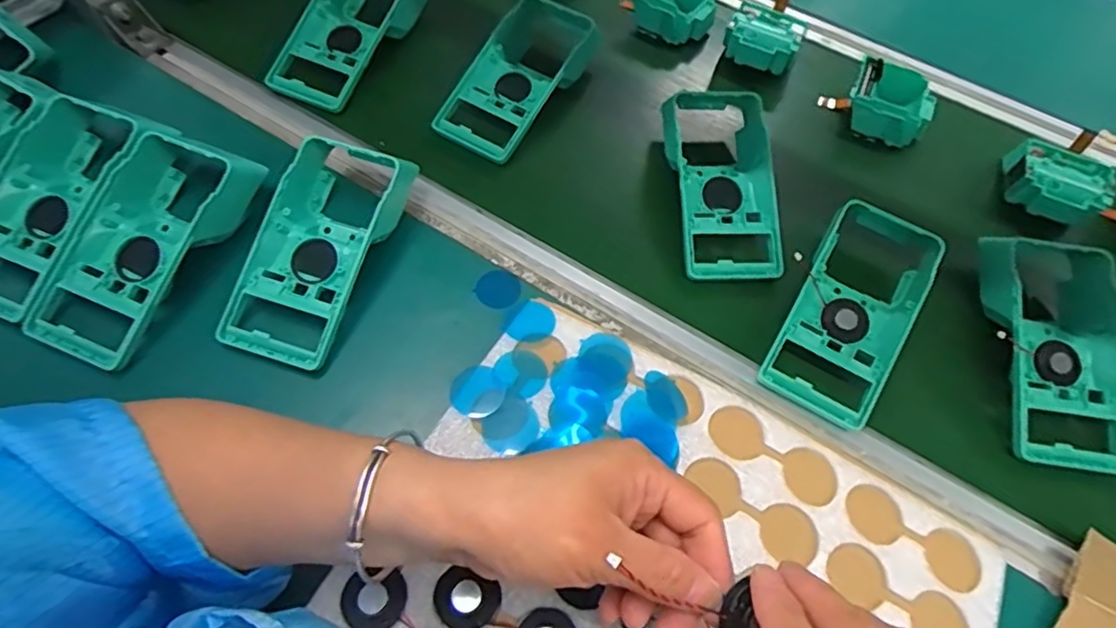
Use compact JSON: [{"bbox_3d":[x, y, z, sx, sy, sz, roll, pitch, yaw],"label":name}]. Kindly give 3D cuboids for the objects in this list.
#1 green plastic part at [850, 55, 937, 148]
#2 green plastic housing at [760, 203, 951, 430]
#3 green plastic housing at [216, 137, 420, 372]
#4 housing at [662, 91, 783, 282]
[{"bbox_3d":[0.321,-0.203,0.604,0.078,0.036,0.071,31,64,14],"label":"green plastic part"},{"bbox_3d":[0.230,-0.011,0.474,0.092,0.035,0.193,32,65,15],"label":"green plastic housing"},{"bbox_3d":[-0.178,-0.051,0.469,0.082,0.054,0.175,19,62,8],"label":"green plastic housing"},{"bbox_3d":[0.147,-0.113,0.532,0.104,0.047,0.171,-2,60,-6],"label":"housing"}]

